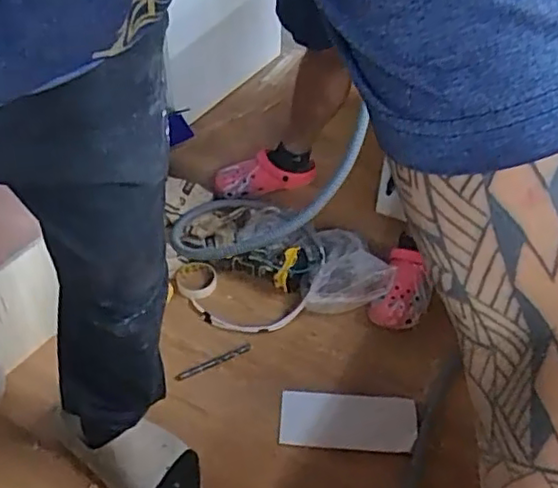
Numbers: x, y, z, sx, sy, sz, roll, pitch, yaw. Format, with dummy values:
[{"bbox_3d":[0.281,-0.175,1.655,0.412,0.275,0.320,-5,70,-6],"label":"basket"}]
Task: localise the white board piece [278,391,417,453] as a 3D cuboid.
[{"bbox_3d":[0.121,0.314,1.145,0.236,0.011,0.104,2,50,6],"label":"white board piece"}]

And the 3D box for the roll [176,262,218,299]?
[{"bbox_3d":[-0.176,0.075,1.353,0.084,0.024,0.086,1,43,-1],"label":"roll"}]

